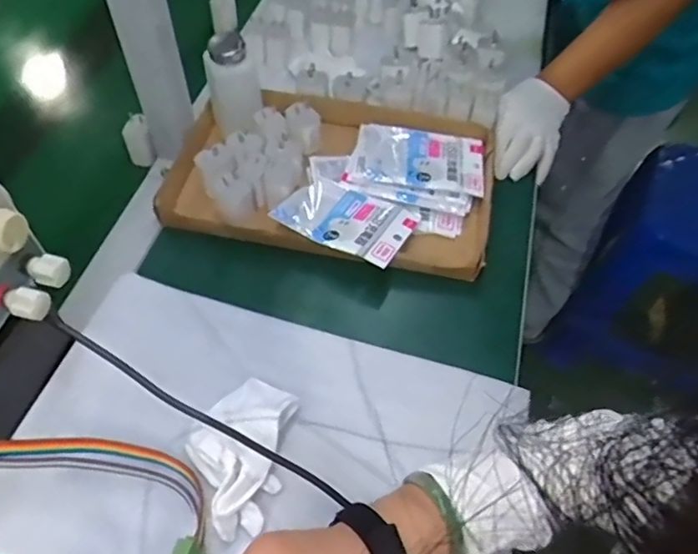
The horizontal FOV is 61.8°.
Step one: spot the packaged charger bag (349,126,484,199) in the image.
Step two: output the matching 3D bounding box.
[{"bbox_3d":[0.082,-0.140,0.683,0.150,0.008,0.090,9,55,4],"label":"packaged charger bag"}]

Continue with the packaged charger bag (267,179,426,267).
[{"bbox_3d":[-0.003,-0.065,0.630,0.138,0.014,0.090,23,57,14],"label":"packaged charger bag"}]

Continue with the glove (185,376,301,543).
[{"bbox_3d":[-0.094,0.143,0.482,0.082,0.035,0.127,10,55,5],"label":"glove"}]

